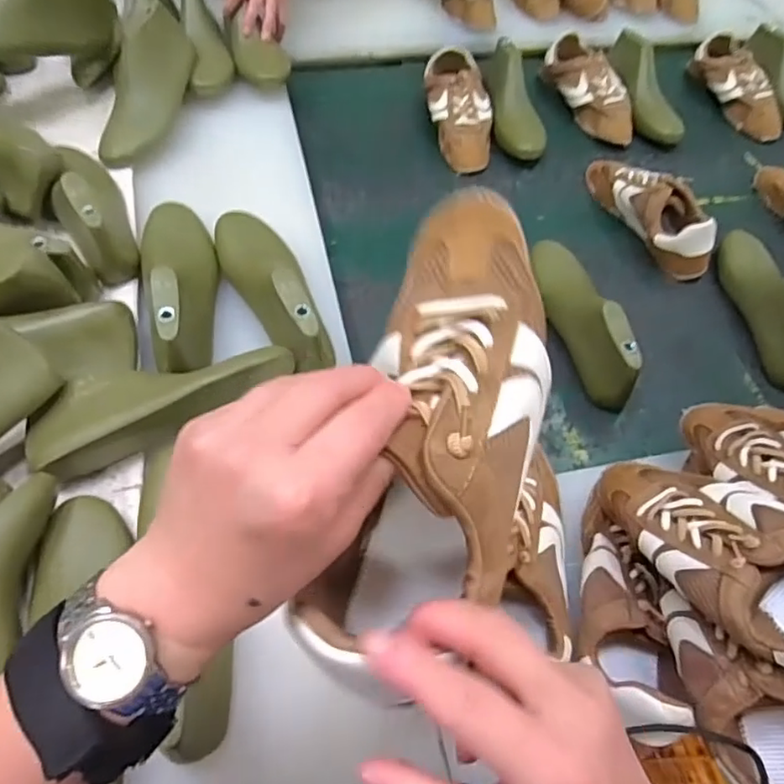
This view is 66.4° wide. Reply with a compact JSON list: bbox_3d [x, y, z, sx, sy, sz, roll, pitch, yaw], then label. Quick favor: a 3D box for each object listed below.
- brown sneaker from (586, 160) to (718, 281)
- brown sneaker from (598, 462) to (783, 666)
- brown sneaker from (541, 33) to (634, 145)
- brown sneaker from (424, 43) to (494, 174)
[{"bbox_3d":[0.376,-0.273,0.883,0.079,0.092,0.255,-17,61,-15],"label":"brown sneaker"},{"bbox_3d":[0.259,0.119,0.466,0.112,0.083,0.242,-26,36,-20],"label":"brown sneaker"},{"bbox_3d":[0.345,-0.521,1.040,0.082,0.076,0.235,-13,60,-13],"label":"brown sneaker"},{"bbox_3d":[0.110,-0.455,0.980,0.103,0.078,0.236,0,58,-5],"label":"brown sneaker"}]

